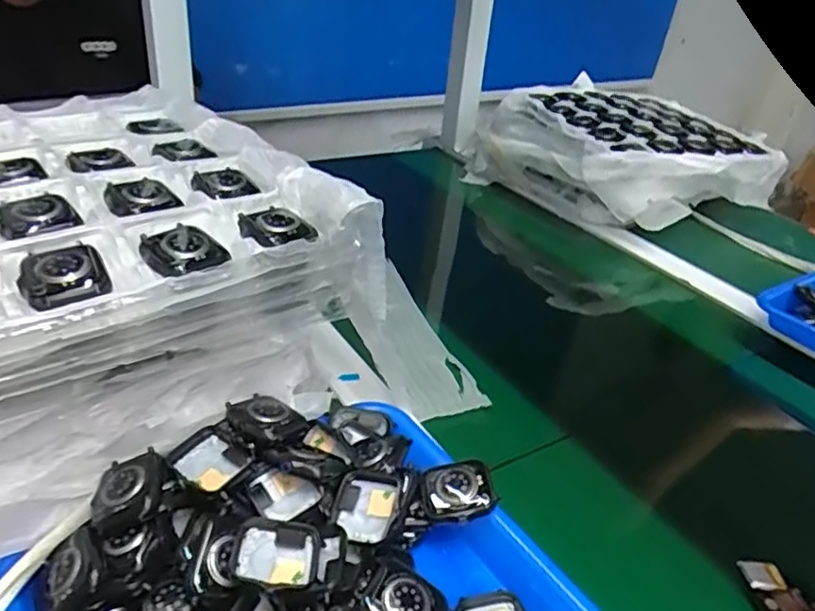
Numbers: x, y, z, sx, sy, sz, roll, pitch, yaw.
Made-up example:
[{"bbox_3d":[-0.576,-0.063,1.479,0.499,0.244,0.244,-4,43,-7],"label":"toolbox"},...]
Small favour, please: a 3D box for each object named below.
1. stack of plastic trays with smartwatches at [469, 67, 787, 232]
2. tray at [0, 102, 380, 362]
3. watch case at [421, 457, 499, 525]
[{"bbox_3d":[0.313,-0.212,0.908,0.320,0.116,0.294,-14,37,-28],"label":"stack of plastic trays with smartwatches"},{"bbox_3d":[-0.254,-0.079,0.421,0.327,0.035,0.353,-18,39,-33],"label":"tray"},{"bbox_3d":[0.030,0.110,0.379,0.043,0.010,0.036,-20,51,3],"label":"watch case"}]

